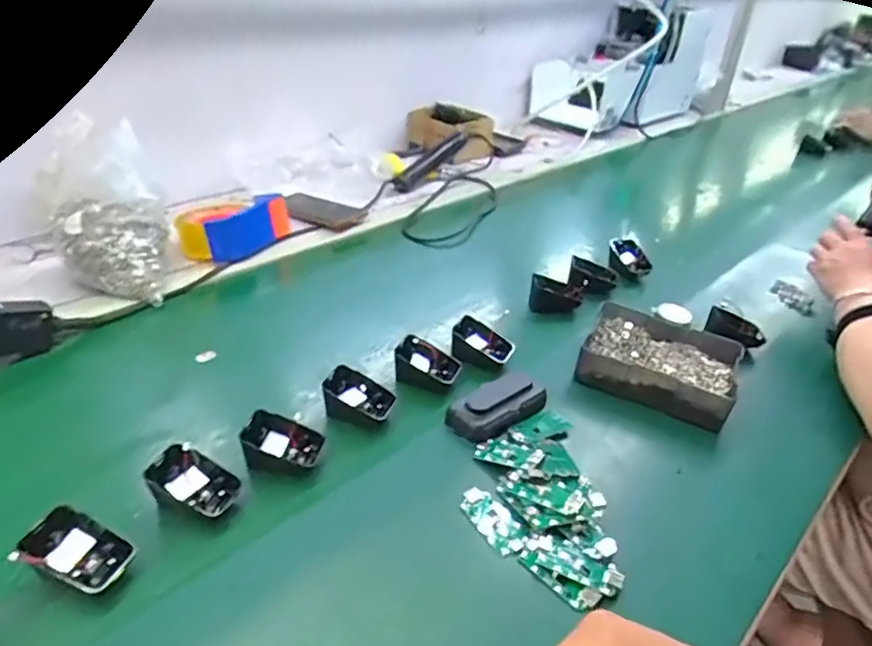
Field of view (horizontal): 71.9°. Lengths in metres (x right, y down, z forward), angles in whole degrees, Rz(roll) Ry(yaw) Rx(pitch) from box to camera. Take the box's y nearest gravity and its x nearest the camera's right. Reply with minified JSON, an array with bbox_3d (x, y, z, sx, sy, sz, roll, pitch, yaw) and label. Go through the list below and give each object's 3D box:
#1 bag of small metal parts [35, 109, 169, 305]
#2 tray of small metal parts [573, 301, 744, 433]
[{"bbox_3d":[-0.404,-0.124,0.751,0.123,0.175,0.158,-19,40,-30],"label":"bag of small metal parts"},{"bbox_3d":[0.247,0.046,0.669,0.158,0.052,0.125,17,35,18],"label":"tray of small metal parts"}]

